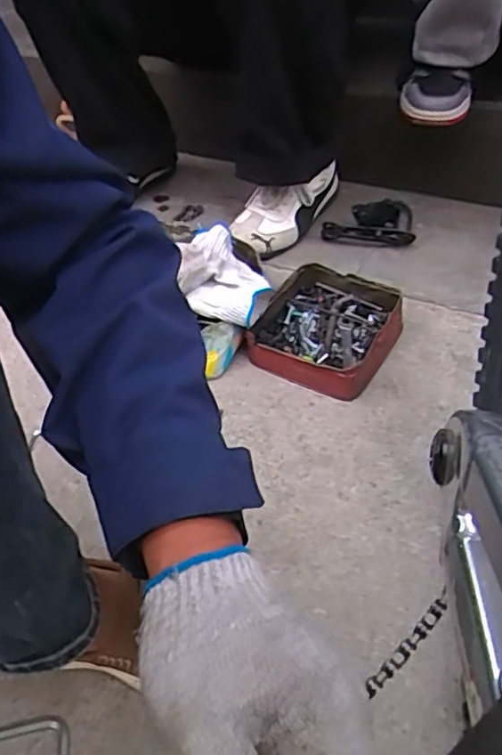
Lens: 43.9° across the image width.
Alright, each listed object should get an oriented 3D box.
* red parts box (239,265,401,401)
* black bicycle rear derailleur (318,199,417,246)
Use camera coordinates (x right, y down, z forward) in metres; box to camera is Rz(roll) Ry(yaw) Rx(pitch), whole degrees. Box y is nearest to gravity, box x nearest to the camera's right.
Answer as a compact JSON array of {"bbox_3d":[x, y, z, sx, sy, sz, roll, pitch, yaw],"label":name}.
[{"bbox_3d":[0.095,-0.065,0.792,0.172,0.044,0.162,23,55,25],"label":"red parts box"},{"bbox_3d":[0.181,-0.237,0.942,0.138,0.047,0.056,12,49,17],"label":"black bicycle rear derailleur"}]

